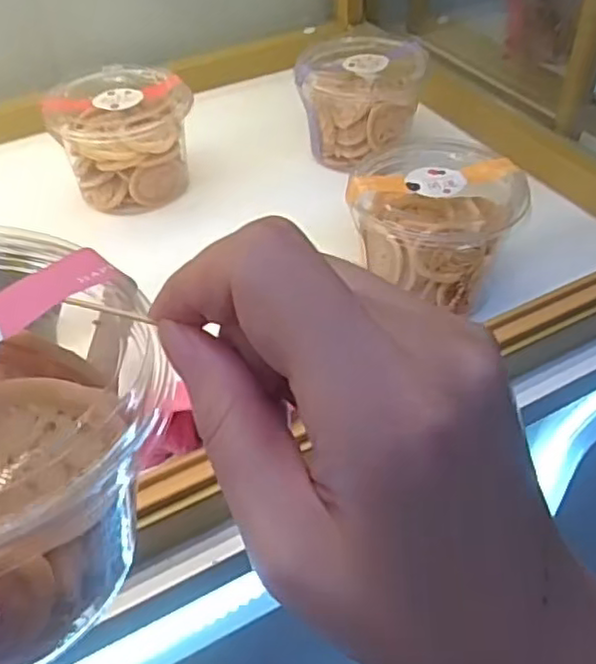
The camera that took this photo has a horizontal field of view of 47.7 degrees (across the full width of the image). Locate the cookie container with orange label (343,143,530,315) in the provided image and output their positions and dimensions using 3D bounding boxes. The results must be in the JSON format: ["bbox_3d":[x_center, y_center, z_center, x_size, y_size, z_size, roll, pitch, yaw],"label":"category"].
[{"bbox_3d":[0.092,-0.067,0.462,0.105,0.086,0.089,18,48,19],"label":"cookie container with orange label"}]

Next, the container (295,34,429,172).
[{"bbox_3d":[0.056,-0.207,0.608,0.112,0.080,0.097,1,45,3],"label":"container"}]

